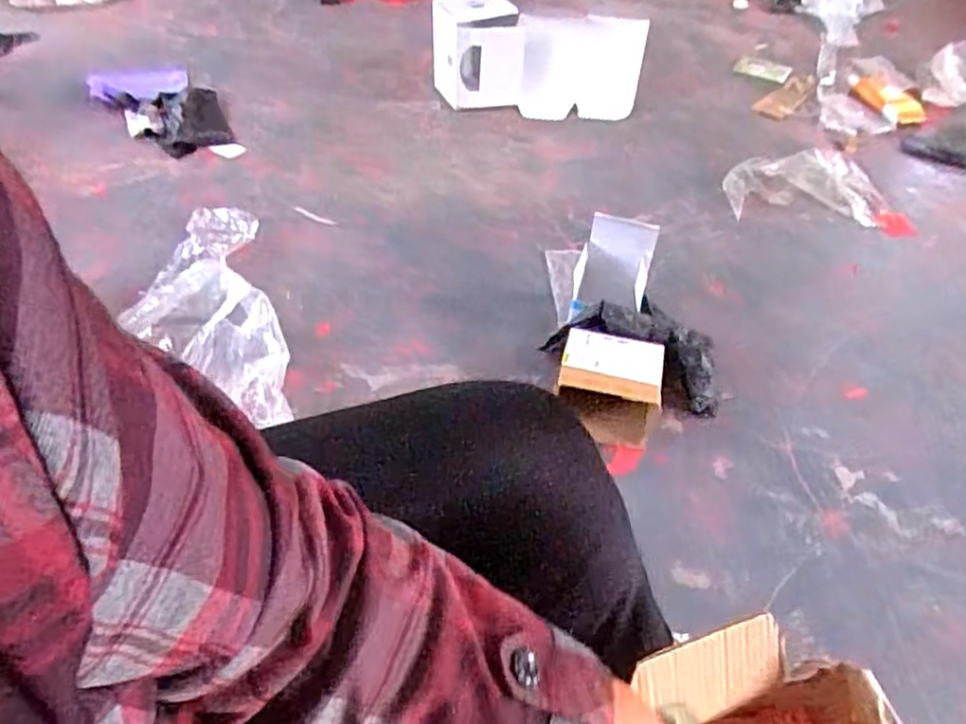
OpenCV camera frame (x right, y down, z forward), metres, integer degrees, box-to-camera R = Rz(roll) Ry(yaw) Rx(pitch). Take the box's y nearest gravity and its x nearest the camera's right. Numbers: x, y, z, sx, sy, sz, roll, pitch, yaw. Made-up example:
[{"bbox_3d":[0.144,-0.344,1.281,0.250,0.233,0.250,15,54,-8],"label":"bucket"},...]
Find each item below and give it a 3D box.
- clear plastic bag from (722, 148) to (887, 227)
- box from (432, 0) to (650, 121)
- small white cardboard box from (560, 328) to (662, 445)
[{"bbox_3d":[0.606,-0.354,1.333,0.302,0.017,0.230,4,50,0],"label":"clear plastic bag"},{"bbox_3d":[0.114,-0.647,1.461,0.428,0.196,0.141,9,49,6],"label":"box"},{"bbox_3d":[0.169,0.027,0.931,0.135,0.073,0.137,9,50,4],"label":"small white cardboard box"}]

